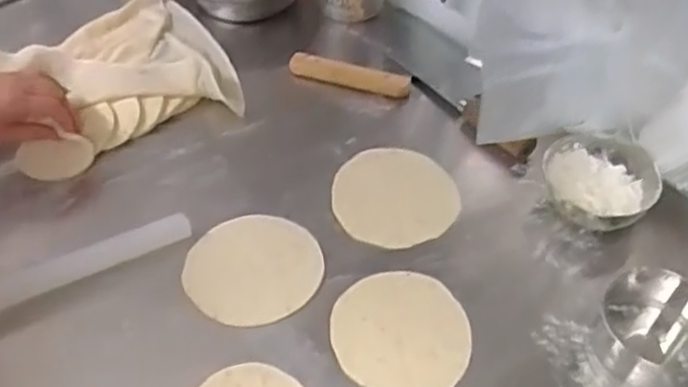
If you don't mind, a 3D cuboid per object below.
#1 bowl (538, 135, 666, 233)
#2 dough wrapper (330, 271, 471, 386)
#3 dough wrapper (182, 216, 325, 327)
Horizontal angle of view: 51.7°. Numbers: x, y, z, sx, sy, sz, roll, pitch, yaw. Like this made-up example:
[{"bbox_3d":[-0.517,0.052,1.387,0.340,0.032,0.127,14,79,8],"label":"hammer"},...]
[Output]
[{"bbox_3d":[0.253,-0.009,0.703,0.107,0.054,0.089,8,50,10],"label":"bowl"},{"bbox_3d":[0.051,0.124,0.637,0.119,0.011,0.127,1,49,-1],"label":"dough wrapper"},{"bbox_3d":[-0.086,0.070,0.684,0.128,0.010,0.125,1,44,3],"label":"dough wrapper"}]

